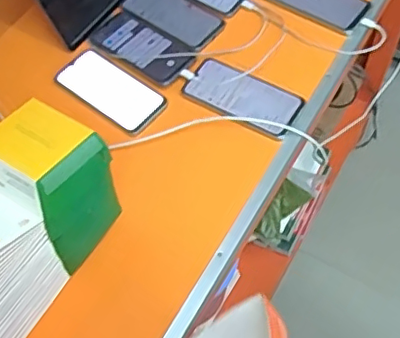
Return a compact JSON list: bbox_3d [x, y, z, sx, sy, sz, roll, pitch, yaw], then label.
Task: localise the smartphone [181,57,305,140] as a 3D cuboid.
[{"bbox_3d":[0.060,-0.105,0.812,0.164,0.012,0.079,30,63,20],"label":"smartphone"}]

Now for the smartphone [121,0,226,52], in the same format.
[{"bbox_3d":[-0.047,-0.249,0.907,0.167,0.004,0.080,34,65,21],"label":"smartphone"}]

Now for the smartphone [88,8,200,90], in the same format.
[{"bbox_3d":[-0.090,-0.189,0.873,0.169,0.011,0.084,33,65,21],"label":"smartphone"}]

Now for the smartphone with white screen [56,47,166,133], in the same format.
[{"bbox_3d":[-0.131,-0.116,0.840,0.168,0.014,0.077,33,65,21],"label":"smartphone with white screen"}]

